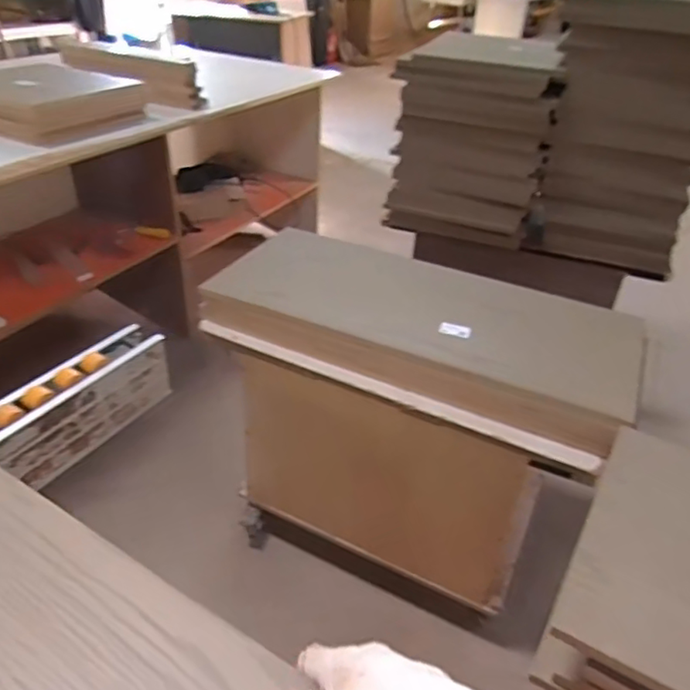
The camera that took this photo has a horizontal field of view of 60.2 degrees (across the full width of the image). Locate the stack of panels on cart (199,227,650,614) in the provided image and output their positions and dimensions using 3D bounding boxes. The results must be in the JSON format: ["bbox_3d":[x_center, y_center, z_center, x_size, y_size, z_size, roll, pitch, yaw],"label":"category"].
[{"bbox_3d":[0.134,0.169,1.382,0.852,0.614,0.402,17,37,19],"label":"stack of panels on cart"}]

